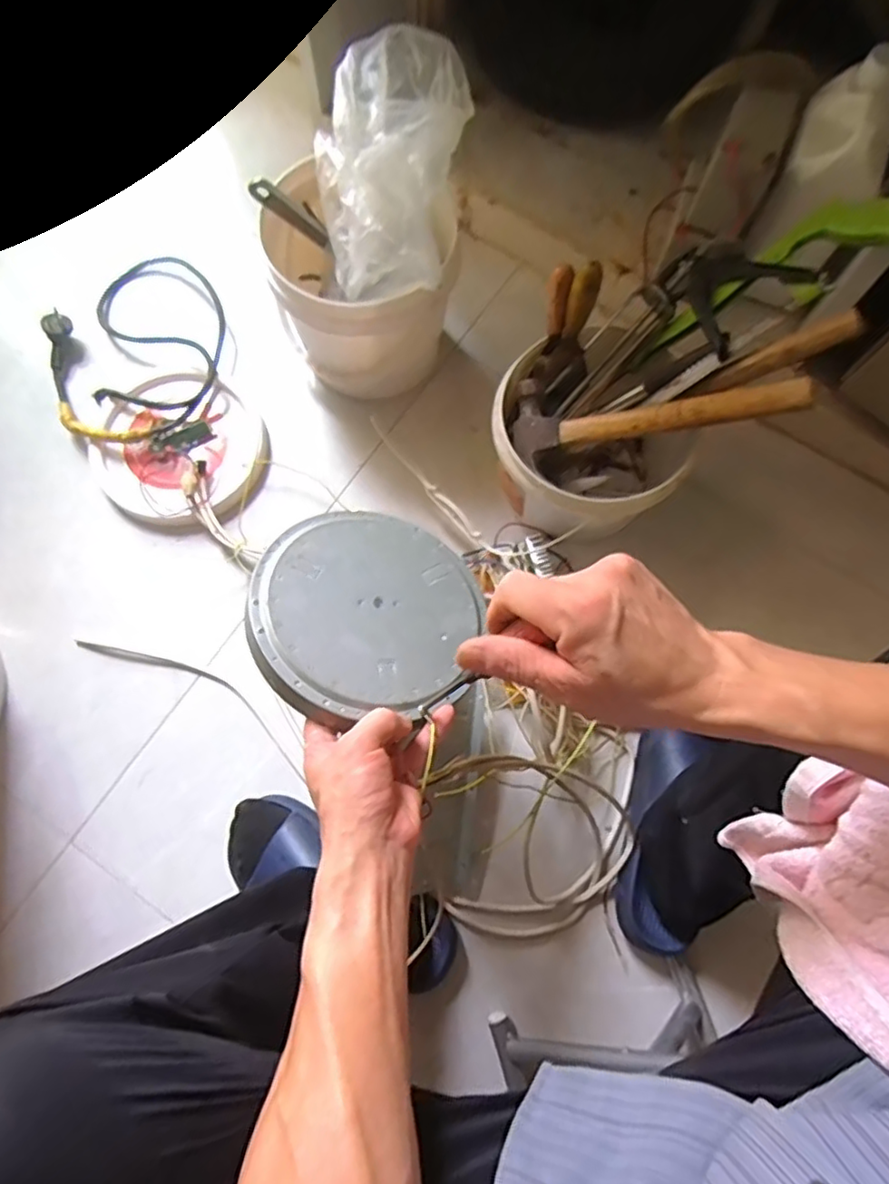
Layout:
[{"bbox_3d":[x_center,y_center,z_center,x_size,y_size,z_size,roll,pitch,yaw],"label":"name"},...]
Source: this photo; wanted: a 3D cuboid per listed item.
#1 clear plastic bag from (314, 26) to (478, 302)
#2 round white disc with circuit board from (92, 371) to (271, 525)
[{"bbox_3d":[-0.067,-0.470,0.704,0.162,0.138,0.262,10,75,1],"label":"clear plastic bag"},{"bbox_3d":[-0.347,-0.189,0.841,0.213,0.039,0.205,0,75,-1],"label":"round white disc with circuit board"}]

